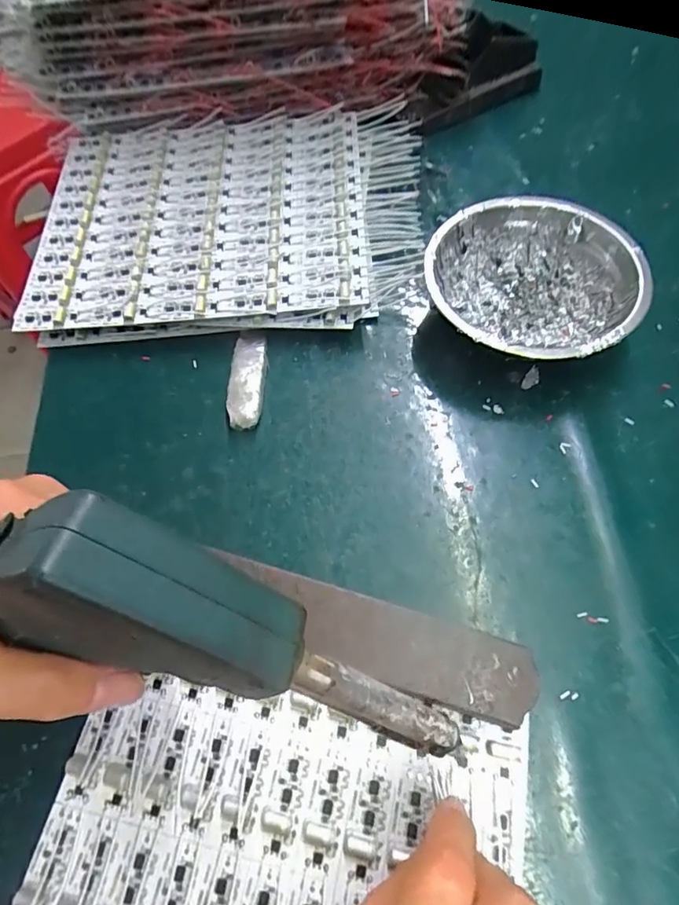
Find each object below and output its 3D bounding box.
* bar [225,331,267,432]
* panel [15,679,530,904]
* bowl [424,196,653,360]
[{"bbox_3d":[-0.057,-0.047,0.310,0.021,0.011,0.072,-1,63,2],"label":"bar"},{"bbox_3d":[-0.035,0.200,0.186,0.195,0.006,0.198,9,64,8],"label":"panel"},{"bbox_3d":[0.116,-0.098,0.308,0.123,0.041,0.119,-1,63,2],"label":"bowl"}]

